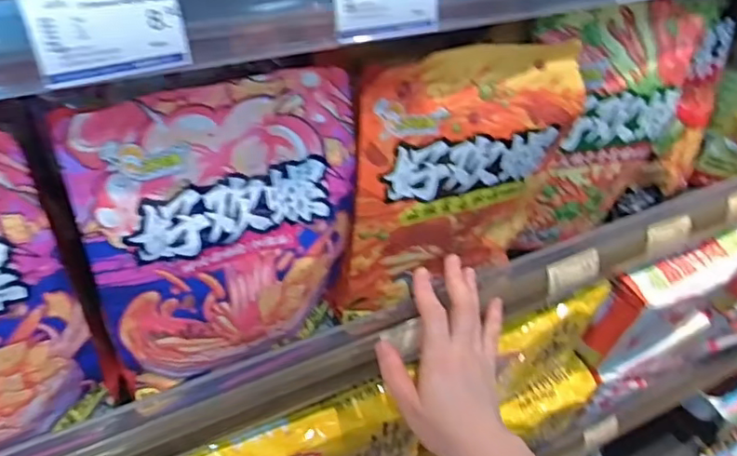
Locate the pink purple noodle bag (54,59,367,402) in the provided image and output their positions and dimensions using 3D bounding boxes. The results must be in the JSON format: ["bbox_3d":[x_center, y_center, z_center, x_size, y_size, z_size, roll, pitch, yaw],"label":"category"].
[{"bbox_3d":[-0.094,0.012,0.412,0.175,0.227,0.035,-17,41,-25],"label":"pink purple noodle bag"}]

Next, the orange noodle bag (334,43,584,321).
[{"bbox_3d":[0.067,-0.030,0.468,0.173,0.222,0.041,-11,38,-18],"label":"orange noodle bag"}]

